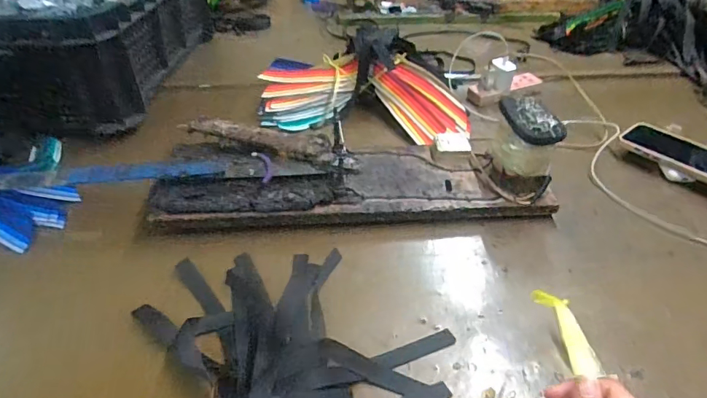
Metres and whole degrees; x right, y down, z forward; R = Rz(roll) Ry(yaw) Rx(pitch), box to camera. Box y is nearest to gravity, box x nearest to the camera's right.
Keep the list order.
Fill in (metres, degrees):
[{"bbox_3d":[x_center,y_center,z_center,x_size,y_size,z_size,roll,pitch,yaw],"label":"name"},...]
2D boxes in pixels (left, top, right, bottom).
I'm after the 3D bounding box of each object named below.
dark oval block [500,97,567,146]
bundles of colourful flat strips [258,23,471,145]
[{"bbox_3d":[0.213,-0.099,0.555,0.047,0.019,0.093,-10,42,-13],"label":"dark oval block"},{"bbox_3d":[0.017,-0.197,0.796,0.364,0.136,0.214,7,40,9],"label":"bundles of colourful flat strips"}]

